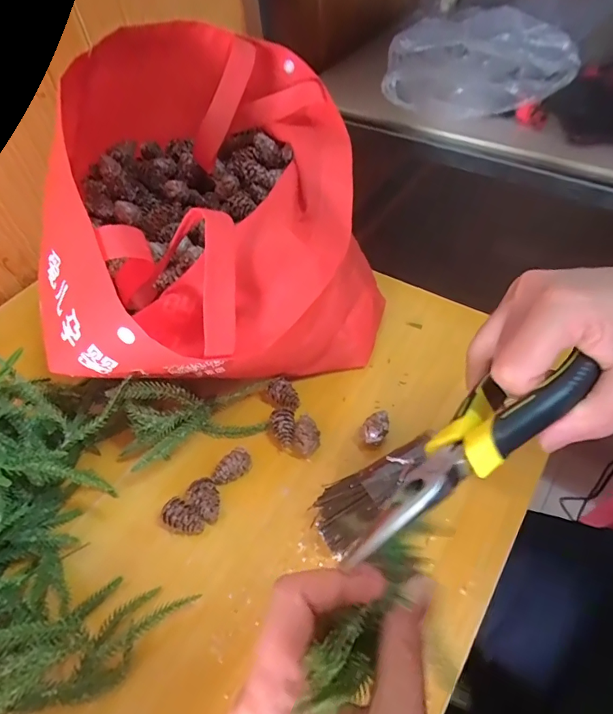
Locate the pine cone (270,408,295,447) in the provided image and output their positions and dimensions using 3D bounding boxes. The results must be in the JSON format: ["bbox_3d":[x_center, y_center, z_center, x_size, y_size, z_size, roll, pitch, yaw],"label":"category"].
[{"bbox_3d":[-0.020,0.063,0.408,0.020,0.021,0.031,-8,53,-1],"label":"pine cone"}]

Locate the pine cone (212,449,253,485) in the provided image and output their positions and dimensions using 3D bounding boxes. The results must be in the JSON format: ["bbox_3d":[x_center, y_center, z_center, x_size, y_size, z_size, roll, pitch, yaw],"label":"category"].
[{"bbox_3d":[-0.062,0.095,0.386,0.034,0.021,0.019,-38,59,-22],"label":"pine cone"}]

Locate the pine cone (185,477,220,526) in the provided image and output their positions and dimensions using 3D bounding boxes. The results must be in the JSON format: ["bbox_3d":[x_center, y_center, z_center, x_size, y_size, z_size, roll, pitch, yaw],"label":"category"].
[{"bbox_3d":[-0.080,0.117,0.374,0.023,0.020,0.033,-37,58,-21],"label":"pine cone"}]

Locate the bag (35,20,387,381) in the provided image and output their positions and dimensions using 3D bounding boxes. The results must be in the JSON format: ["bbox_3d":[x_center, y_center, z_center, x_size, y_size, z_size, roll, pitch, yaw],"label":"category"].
[{"bbox_3d":[-0.082,-0.120,0.439,0.280,0.199,0.326,-18,53,-8],"label":"bag"}]

